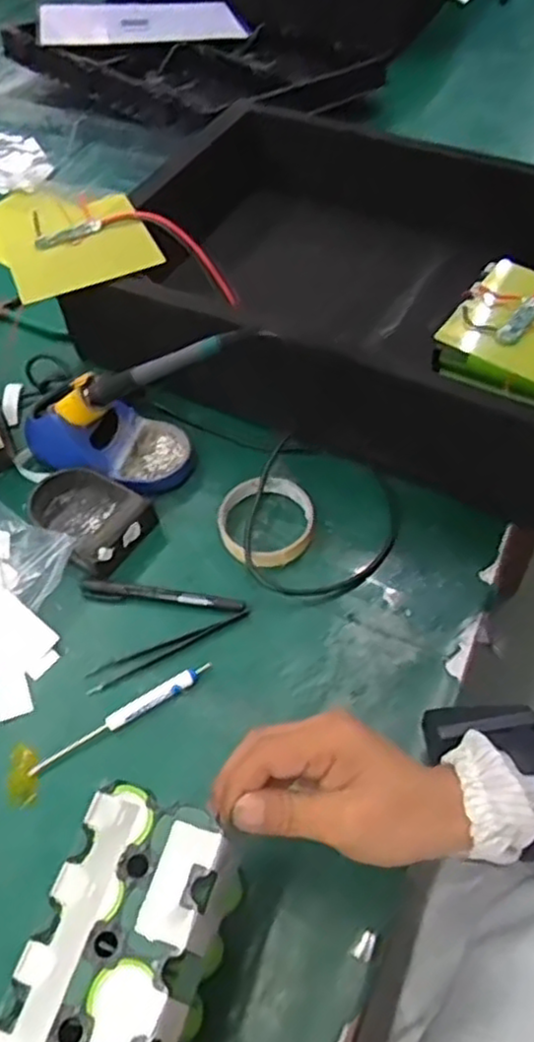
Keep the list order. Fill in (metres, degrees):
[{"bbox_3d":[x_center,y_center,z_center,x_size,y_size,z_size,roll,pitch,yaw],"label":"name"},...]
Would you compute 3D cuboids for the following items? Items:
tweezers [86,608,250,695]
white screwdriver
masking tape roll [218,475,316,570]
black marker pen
[{"bbox_3d":[-0.078,0.098,0.567,0.136,0.005,0.017,-25,58,-15],"label":"tweezers"},{"bbox_3d":[-0.106,0.145,0.530,0.144,0.010,0.012,-28,59,-16],"label":"white screwdriver"},{"bbox_3d":[0.000,-0.001,0.625,0.082,0.027,0.089,-1,55,2],"label":"masking tape roll"},{"bbox_3d":[-0.086,0.061,0.591,0.134,0.014,0.019,5,55,6],"label":"black marker pen"}]

